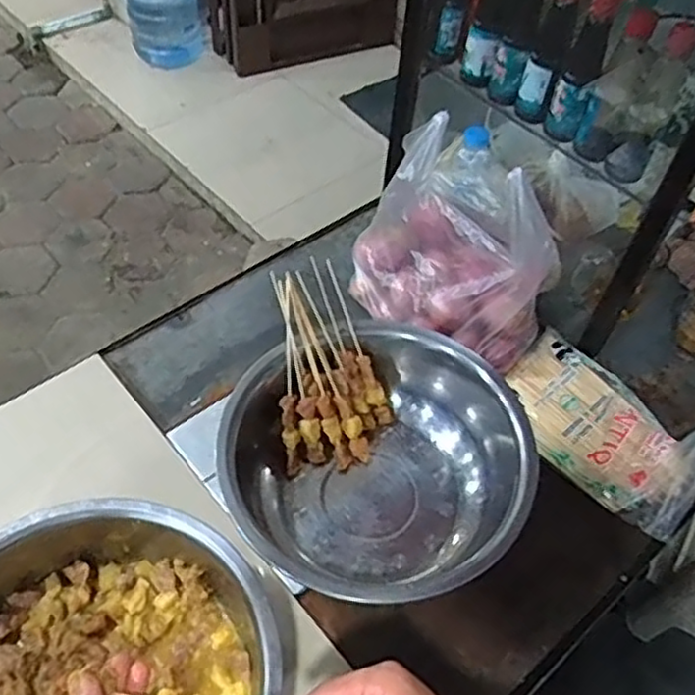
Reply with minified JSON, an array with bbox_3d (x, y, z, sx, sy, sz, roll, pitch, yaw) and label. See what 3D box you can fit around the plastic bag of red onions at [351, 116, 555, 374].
[{"bbox_3d":[0.131,-0.123,0.825,0.238,0.223,0.165,19,54,10],"label":"plastic bag of red onions"}]

